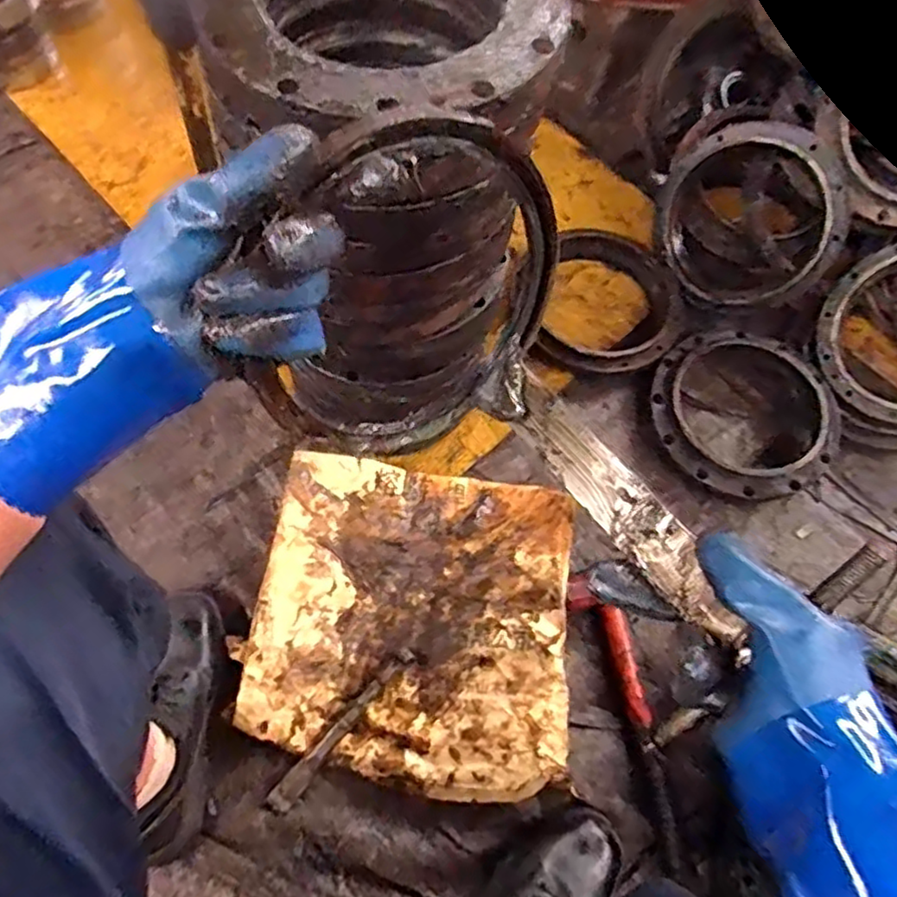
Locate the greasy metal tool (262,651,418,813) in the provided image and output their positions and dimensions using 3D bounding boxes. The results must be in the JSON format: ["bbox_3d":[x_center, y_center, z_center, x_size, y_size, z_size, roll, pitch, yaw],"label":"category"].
[{"bbox_3d":[-0.116,0.307,0.722,0.025,0.014,0.214,40,69,13],"label":"greasy metal tool"}]

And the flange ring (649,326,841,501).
[{"bbox_3d":[0.400,-0.051,0.895,0.240,0.052,0.249,1,66,-3],"label":"flange ring"}]

